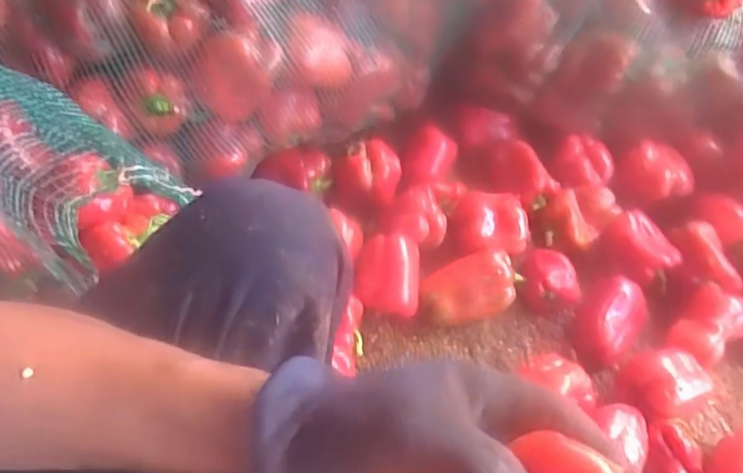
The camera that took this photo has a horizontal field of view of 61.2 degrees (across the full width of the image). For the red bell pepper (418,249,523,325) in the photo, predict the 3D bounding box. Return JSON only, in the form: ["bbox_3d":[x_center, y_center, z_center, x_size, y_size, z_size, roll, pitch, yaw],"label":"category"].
[{"bbox_3d":[0.126,0.067,0.790,0.119,0.081,0.055,-12,56,-8],"label":"red bell pepper"}]

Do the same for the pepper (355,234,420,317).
[{"bbox_3d":[0.020,0.045,0.781,0.077,0.065,0.082,0,55,0],"label":"pepper"}]

